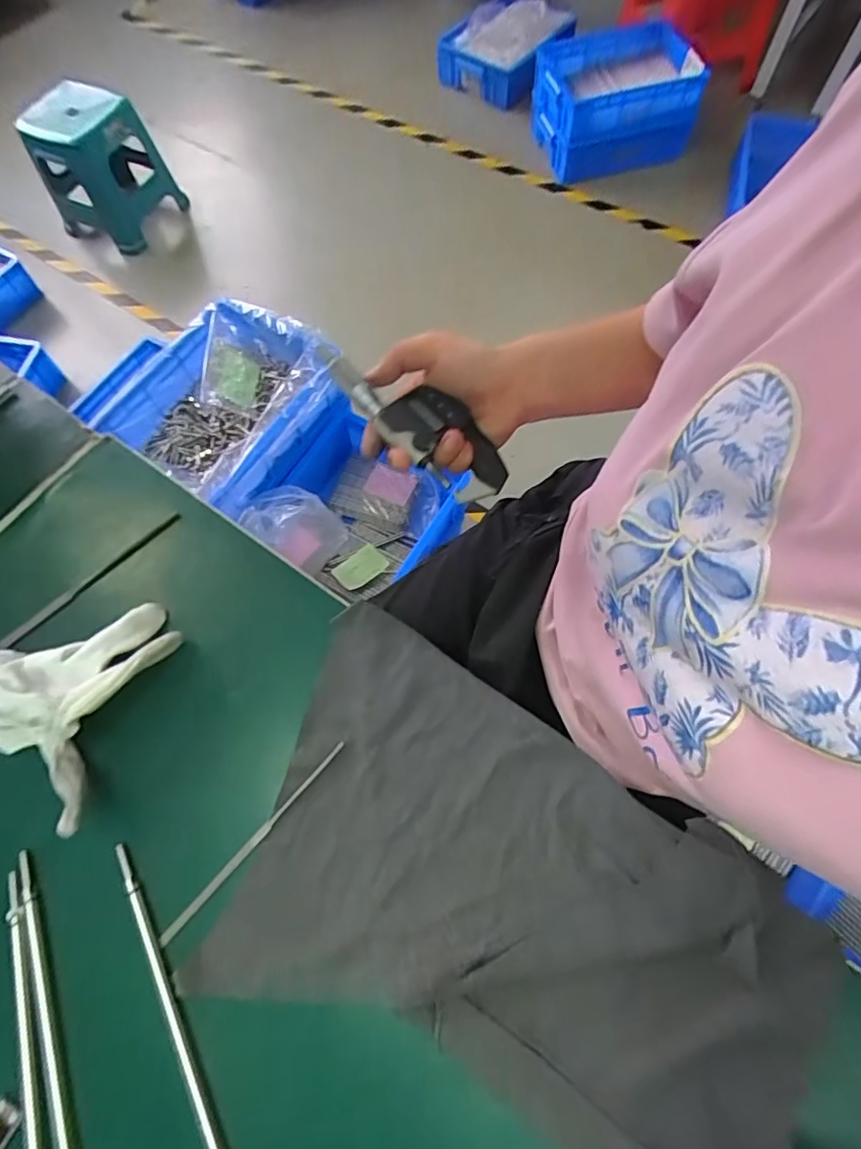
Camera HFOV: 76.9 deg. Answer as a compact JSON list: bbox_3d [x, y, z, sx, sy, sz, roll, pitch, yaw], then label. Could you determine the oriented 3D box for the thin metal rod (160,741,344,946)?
[{"bbox_3d":[-0.099,0.151,0.311,0.006,0.006,0.135,40,74,17],"label":"thin metal rod"}]

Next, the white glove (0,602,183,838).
[{"bbox_3d":[-0.219,0.066,0.317,0.094,0.049,0.125,14,68,8],"label":"white glove"}]

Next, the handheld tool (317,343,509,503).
[{"bbox_3d":[-0.013,-0.107,0.371,0.152,0.018,0.047,35,71,-4],"label":"handheld tool"}]

